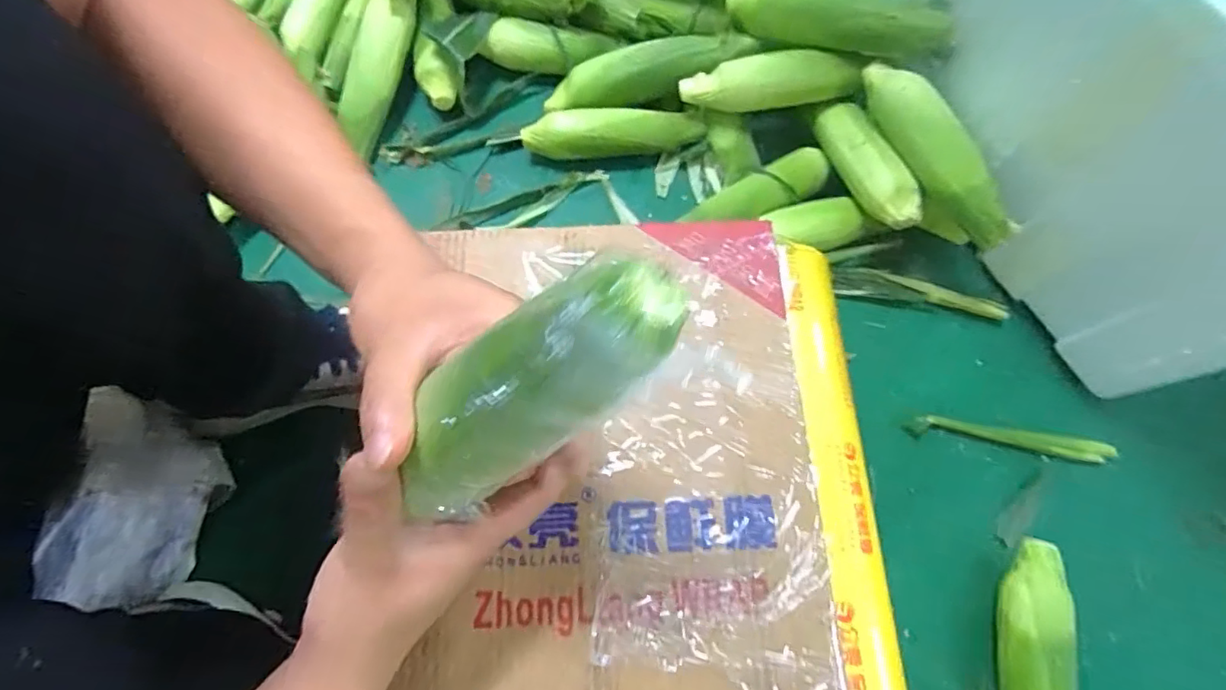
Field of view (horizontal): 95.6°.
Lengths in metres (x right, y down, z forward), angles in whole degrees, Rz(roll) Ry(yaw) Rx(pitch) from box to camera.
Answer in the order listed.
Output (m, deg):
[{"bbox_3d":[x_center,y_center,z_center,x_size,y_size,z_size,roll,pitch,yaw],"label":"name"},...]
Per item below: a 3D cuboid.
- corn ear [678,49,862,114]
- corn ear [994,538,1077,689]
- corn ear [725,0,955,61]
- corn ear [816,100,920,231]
[{"bbox_3d":[0.171,-0.293,0.620,0.190,0.042,0.052,1,71,15],"label":"corn ear"},{"bbox_3d":[0.366,0.297,0.489,0.047,0.055,0.240,13,72,3],"label":"corn ear"},{"bbox_3d":[0.227,-0.345,0.587,0.243,0.050,0.053,29,72,27],"label":"corn ear"},{"bbox_3d":[0.274,-0.194,0.606,0.047,0.059,0.159,-22,73,-8],"label":"corn ear"}]

